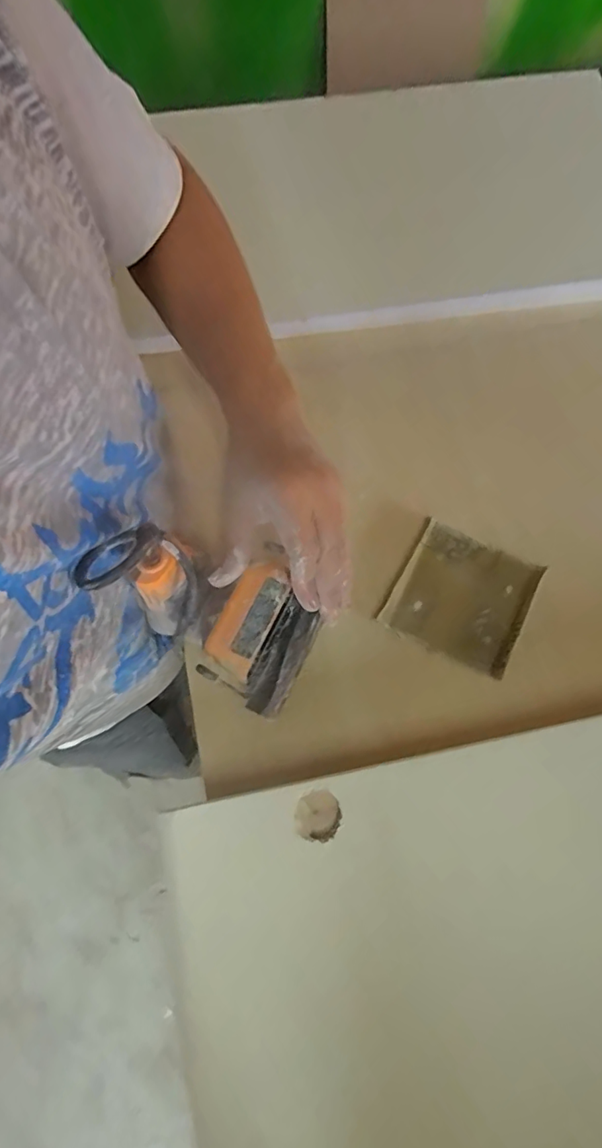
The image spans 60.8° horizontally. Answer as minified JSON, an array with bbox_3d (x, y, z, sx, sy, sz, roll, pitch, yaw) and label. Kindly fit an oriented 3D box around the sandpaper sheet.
[{"bbox_3d":[0.144,0.020,0.458,0.111,0.004,0.110,29,74,9],"label":"sandpaper sheet"}]

